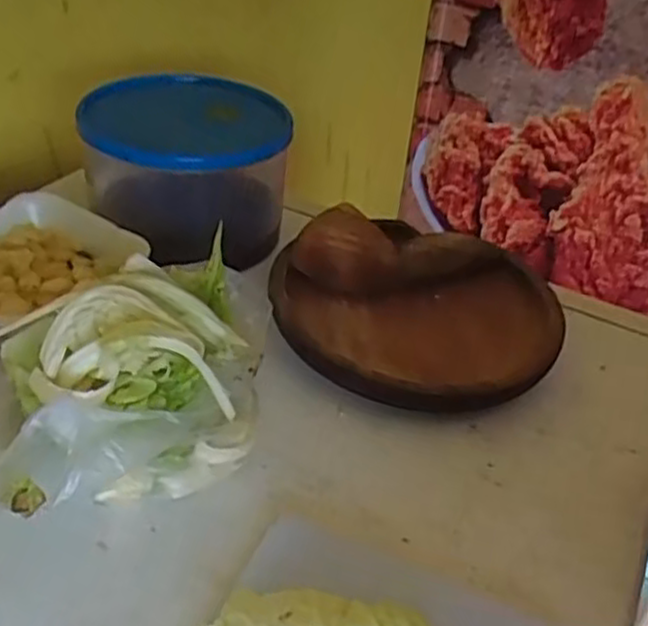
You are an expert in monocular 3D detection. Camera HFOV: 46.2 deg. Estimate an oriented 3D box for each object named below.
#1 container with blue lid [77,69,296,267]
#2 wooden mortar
[{"bbox_3d":[-0.096,-0.106,0.555,0.133,0.096,0.119,3,36,-6],"label":"container with blue lid"},{"bbox_3d":[0.061,-0.007,0.493,0.175,0.066,0.160,5,36,-3],"label":"wooden mortar"}]

